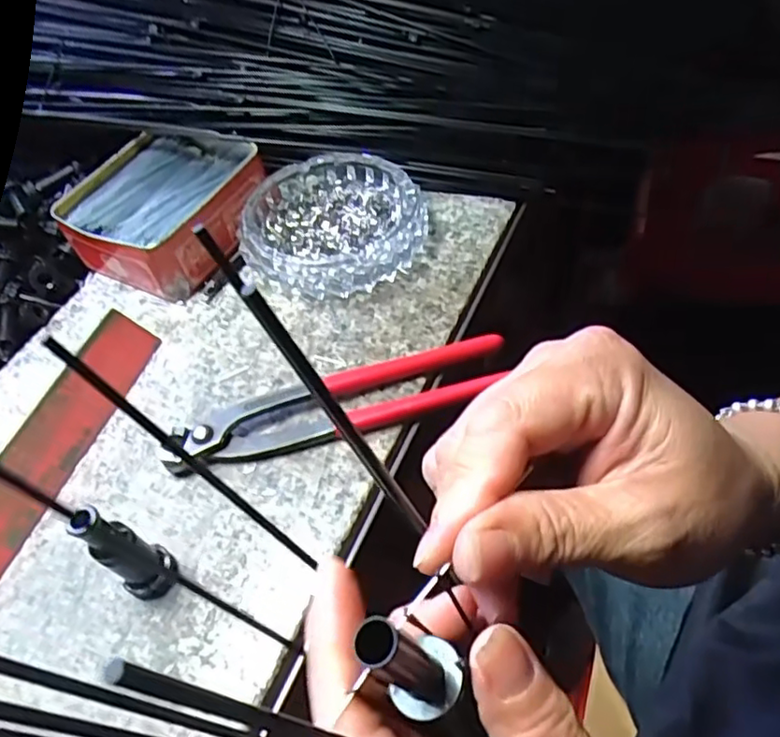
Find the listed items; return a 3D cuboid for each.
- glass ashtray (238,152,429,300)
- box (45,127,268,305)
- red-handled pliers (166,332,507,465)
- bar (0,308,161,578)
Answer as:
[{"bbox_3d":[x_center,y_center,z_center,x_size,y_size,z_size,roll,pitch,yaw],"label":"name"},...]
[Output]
[{"bbox_3d":[-0.036,-0.096,0.425,0.115,0.030,0.114,-3,53,4],"label":"glass ashtray"},{"bbox_3d":[-0.153,-0.113,0.443,0.108,0.042,0.128,24,59,22],"label":"box"},{"bbox_3d":[-0.026,0.020,0.353,0.188,0.015,0.051,-18,53,-8],"label":"red-handled pliers"},{"bbox_3d":[-0.196,0.060,0.337,0.036,0.028,0.225,10,55,14],"label":"bar"}]

